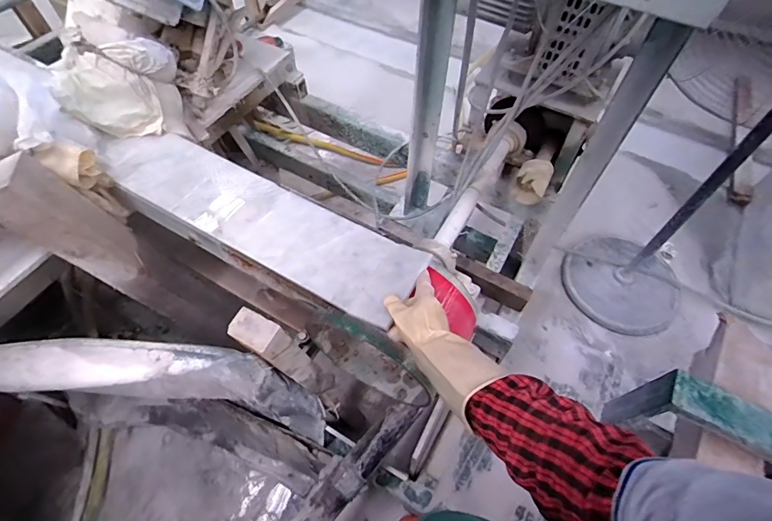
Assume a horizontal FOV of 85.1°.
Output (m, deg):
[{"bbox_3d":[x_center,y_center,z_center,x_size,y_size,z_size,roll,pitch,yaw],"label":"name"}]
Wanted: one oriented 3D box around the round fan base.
[{"bbox_3d":[0.878,0.088,1.582,0.371,0.059,0.396,0,59,0],"label":"round fan base"}]

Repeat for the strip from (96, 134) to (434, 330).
[{"bbox_3d":[-0.234,-0.090,0.735,0.623,0.026,0.158,26,63,14],"label":"strip"}]

